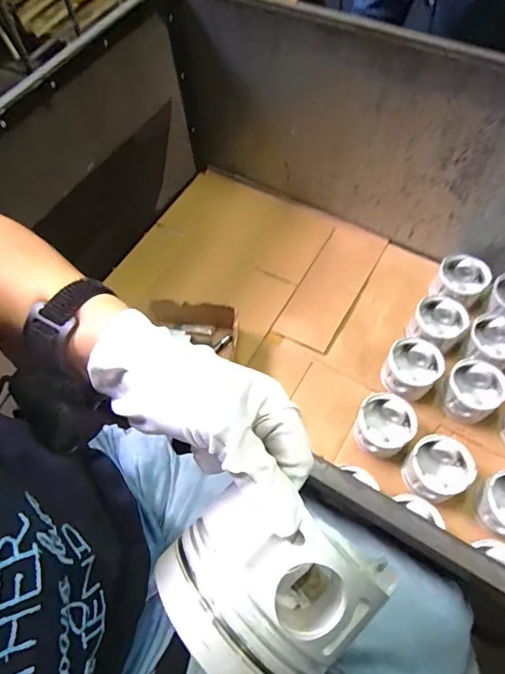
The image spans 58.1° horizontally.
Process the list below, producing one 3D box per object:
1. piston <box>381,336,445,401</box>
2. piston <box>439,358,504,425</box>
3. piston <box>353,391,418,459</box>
[{"bbox_3d":[0.324,0.066,0.928,0.105,0.074,0.117,33,68,19],"label":"piston"},{"bbox_3d":[0.431,0.105,0.895,0.103,0.080,0.112,38,69,21],"label":"piston"},{"bbox_3d":[0.251,0.168,0.867,0.102,0.071,0.100,-1,61,2],"label":"piston"}]

